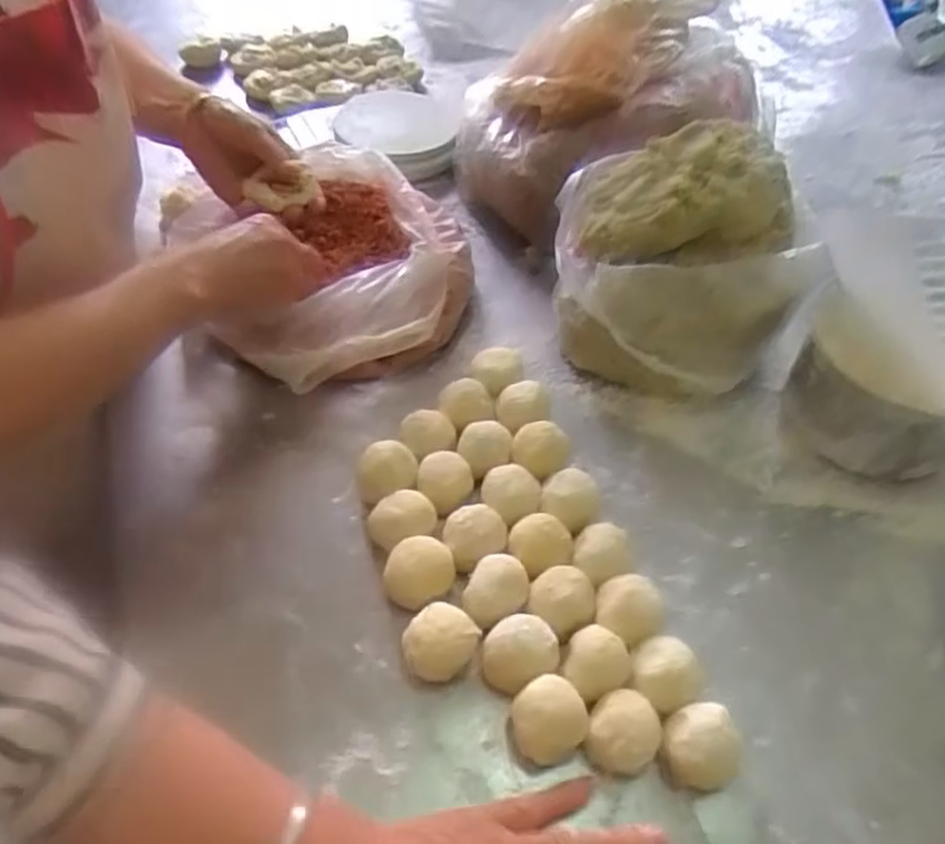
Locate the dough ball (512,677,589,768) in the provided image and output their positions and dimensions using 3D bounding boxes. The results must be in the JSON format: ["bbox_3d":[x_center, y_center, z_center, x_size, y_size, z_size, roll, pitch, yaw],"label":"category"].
[{"bbox_3d":[0.045,0.173,0.435,0.040,0.034,0.045,31,56,21],"label":"dough ball"}]

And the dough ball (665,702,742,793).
[{"bbox_3d":[0.129,0.187,0.429,0.039,0.038,0.040,1,51,-2],"label":"dough ball"}]

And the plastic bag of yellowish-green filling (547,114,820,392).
[{"bbox_3d":[0.166,-0.124,0.605,0.184,0.155,0.162,0,51,-3],"label":"plastic bag of yellowish-green filling"}]

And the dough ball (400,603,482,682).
[{"bbox_3d":[-0.021,0.138,0.461,0.038,0.030,0.043,38,58,25],"label":"dough ball"}]

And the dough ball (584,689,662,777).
[{"bbox_3d":[0.086,0.178,0.432,0.039,0.030,0.039,1,51,-2],"label":"dough ball"}]

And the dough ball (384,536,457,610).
[{"bbox_3d":[-0.034,0.100,0.490,0.044,0.030,0.043,1,51,-2],"label":"dough ball"}]

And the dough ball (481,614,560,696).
[{"bbox_3d":[0.029,0.144,0.459,0.041,0.032,0.042,1,51,-2],"label":"dough ball"}]

